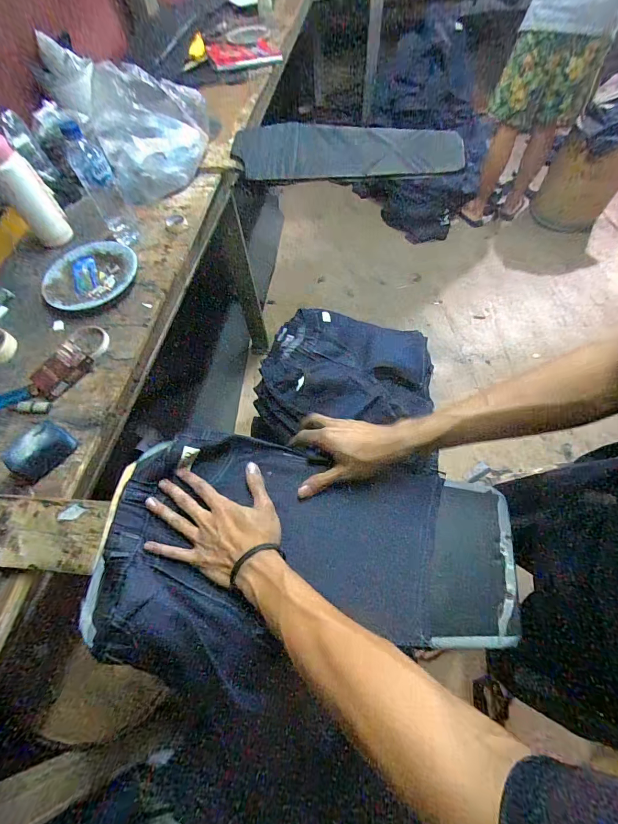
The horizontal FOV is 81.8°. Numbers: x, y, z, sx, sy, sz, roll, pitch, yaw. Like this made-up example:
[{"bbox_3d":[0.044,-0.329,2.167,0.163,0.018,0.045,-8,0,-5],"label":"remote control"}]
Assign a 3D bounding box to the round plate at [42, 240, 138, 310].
[{"bbox_3d":[-0.471,-0.296,0.776,0.169,0.034,0.188,1,61,3],"label":"round plate"}]

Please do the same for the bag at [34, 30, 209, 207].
[{"bbox_3d":[-0.407,-0.717,0.898,0.331,0.248,0.186,-21,62,-9],"label":"bag"}]

